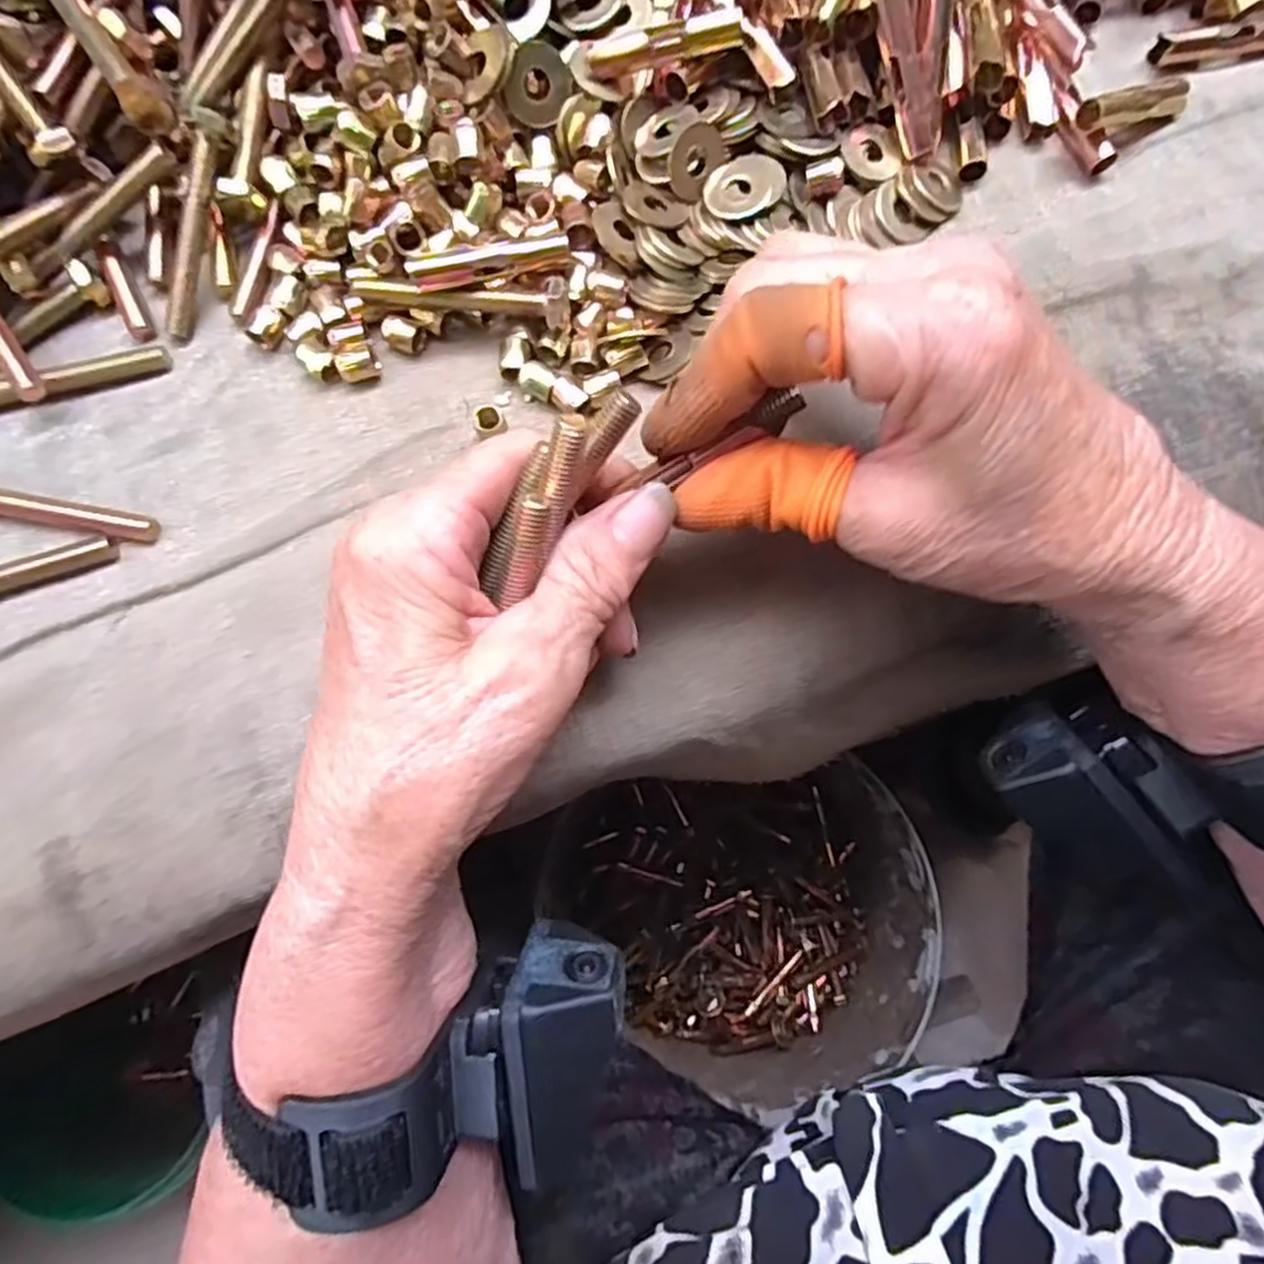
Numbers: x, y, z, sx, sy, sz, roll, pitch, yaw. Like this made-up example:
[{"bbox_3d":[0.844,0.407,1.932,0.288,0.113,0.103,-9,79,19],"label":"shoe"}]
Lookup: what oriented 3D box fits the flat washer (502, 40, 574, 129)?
[{"bbox_3d":[-0.029,-0.170,0.232,0.022,0.020,0.004,-51,38,16],"label":"flat washer"}]

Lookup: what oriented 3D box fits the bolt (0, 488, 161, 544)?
[{"bbox_3d":[-0.175,-0.036,0.220,0.063,0.014,0.013,10,78,4],"label":"bolt"}]

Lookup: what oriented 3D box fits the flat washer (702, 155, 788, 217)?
[{"bbox_3d":[0.036,-0.144,0.241,0.026,0.004,0.021,-41,75,-2],"label":"flat washer"}]

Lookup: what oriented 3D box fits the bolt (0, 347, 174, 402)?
[{"bbox_3d":[-0.177,-0.077,0.229,0.064,0.012,0.012,-16,77,-2],"label":"bolt"}]

